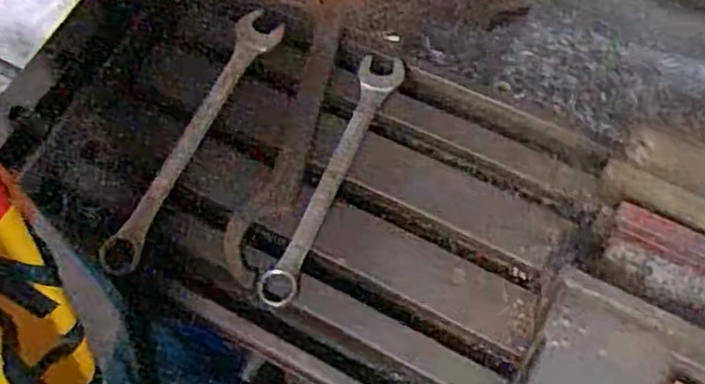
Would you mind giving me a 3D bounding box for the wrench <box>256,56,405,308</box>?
[{"bbox_3d":[-0.014,-0.013,0.565,0.036,0.007,0.220,19,69,11],"label":"wrench"}]

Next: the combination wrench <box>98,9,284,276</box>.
[{"bbox_3d":[-0.126,-0.045,0.577,0.037,0.013,0.245,23,70,13],"label":"combination wrench"}]

